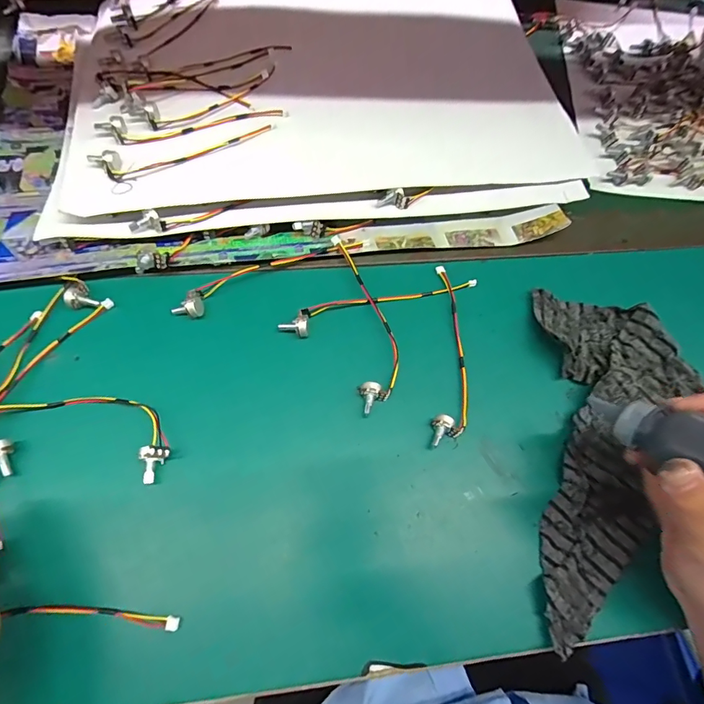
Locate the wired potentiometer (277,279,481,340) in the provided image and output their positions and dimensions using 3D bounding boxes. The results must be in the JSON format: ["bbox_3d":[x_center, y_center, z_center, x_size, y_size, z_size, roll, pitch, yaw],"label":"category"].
[{"bbox_3d":[0.025,-0.045,0.358,0.177,0.011,0.024,-16,70,-11],"label":"wired potentiometer"}]

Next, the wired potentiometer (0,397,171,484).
[{"bbox_3d":[-0.188,0.049,0.299,0.130,0.020,0.047,20,67,4],"label":"wired potentiometer"}]

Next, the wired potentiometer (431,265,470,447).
[{"bbox_3d":[0.083,-0.005,0.346,0.028,0.015,0.164,7,67,-2],"label":"wired potentiometer"}]

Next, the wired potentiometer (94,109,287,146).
[{"bbox_3d":[-0.142,-0.207,0.382,0.166,0.015,0.031,-12,69,-10],"label":"wired potentiometer"}]

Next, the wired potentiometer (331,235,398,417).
[{"bbox_3d":[0.014,-0.030,0.350,0.037,0.012,0.161,-7,68,-8],"label":"wired potentiometer"}]

